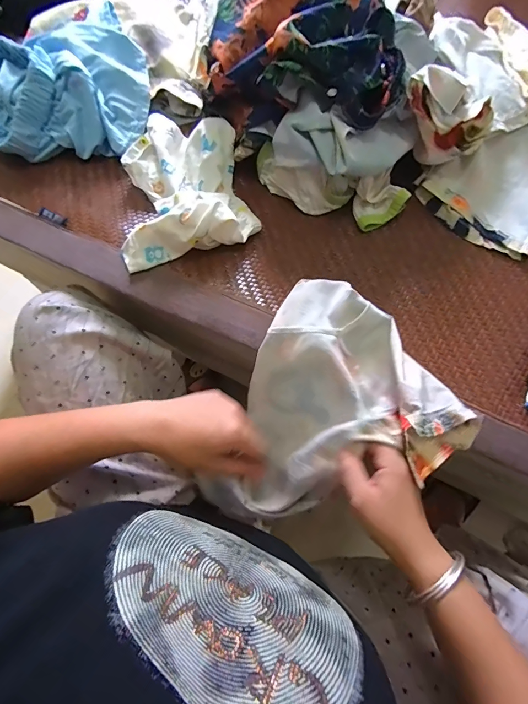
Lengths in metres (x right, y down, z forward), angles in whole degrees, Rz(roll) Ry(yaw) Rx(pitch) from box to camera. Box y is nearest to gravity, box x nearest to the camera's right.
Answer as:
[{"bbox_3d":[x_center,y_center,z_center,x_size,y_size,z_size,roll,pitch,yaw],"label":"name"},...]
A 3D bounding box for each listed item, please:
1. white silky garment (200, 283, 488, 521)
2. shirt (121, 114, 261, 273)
[{"bbox_3d":[0.087,0.086,0.424,0.229,0.166,0.263,23,71,7],"label":"white silky garment"},{"bbox_3d":[-0.110,-0.222,0.468,0.166,0.054,0.221,-15,71,-7],"label":"shirt"}]

